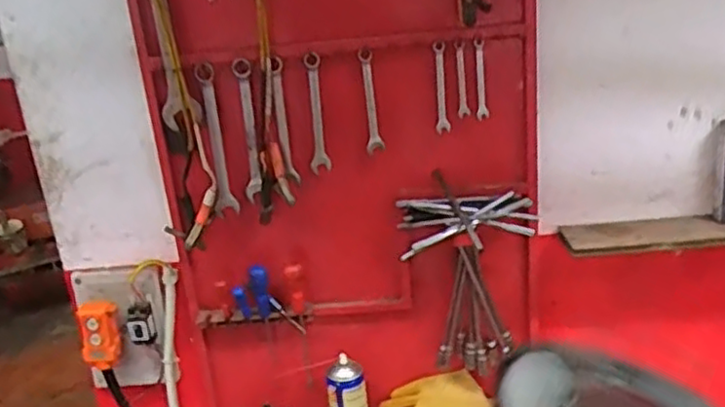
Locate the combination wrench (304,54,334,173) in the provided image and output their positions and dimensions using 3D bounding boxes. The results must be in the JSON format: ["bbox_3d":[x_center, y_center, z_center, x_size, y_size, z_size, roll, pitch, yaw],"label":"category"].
[{"bbox_3d":[-0.071,-0.135,1.067,0.032,0.175,0.013,-8,20,-6],"label":"combination wrench"}]

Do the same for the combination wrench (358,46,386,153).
[{"bbox_3d":[0.013,-0.150,1.053,0.027,0.153,0.010,-2,21,10],"label":"combination wrench"}]

